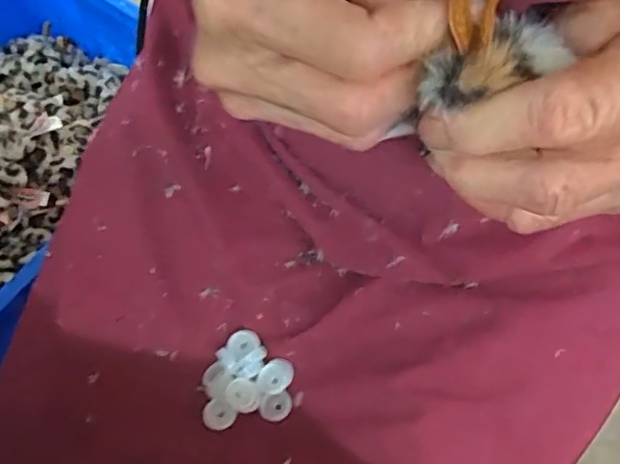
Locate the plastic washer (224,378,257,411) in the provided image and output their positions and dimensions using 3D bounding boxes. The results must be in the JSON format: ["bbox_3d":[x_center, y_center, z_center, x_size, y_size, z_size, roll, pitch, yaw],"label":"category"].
[{"bbox_3d":[-0.039,0.091,0.335,0.017,0.004,0.017,0,86,-6],"label":"plastic washer"}]

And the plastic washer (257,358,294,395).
[{"bbox_3d":[-0.019,0.081,0.339,0.018,0.004,0.021,32,71,15],"label":"plastic washer"}]

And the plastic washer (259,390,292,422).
[{"bbox_3d":[-0.019,0.097,0.334,0.018,0.004,0.016,-7,66,-1],"label":"plastic washer"}]

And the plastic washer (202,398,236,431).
[{"bbox_3d":[-0.051,0.102,0.332,0.017,0.004,0.015,41,74,18],"label":"plastic washer"}]

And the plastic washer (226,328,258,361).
[{"bbox_3d":[-0.039,0.065,0.345,0.019,0.004,0.018,-1,66,2],"label":"plastic washer"}]

